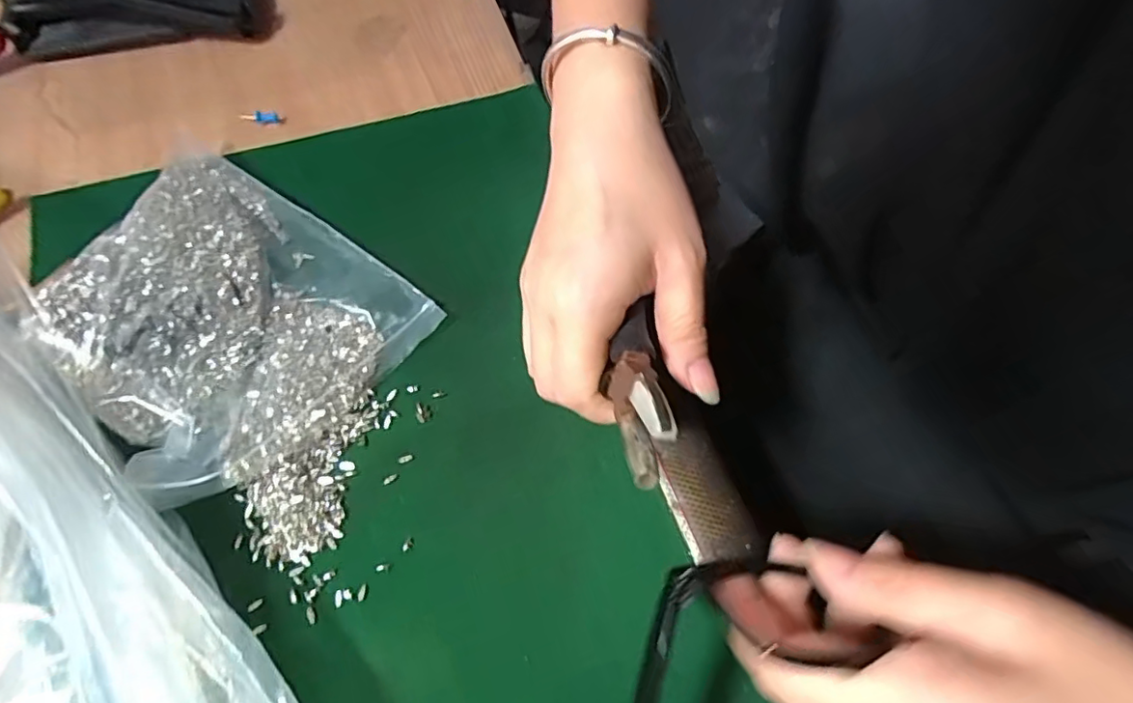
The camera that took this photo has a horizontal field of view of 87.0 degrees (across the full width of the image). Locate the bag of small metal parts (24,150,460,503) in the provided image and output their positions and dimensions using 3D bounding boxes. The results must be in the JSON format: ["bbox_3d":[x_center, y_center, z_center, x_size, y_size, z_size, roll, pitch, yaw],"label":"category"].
[{"bbox_3d":[-0.178,-0.023,0.303,0.172,0.034,0.141,37,70,14],"label":"bag of small metal parts"}]

